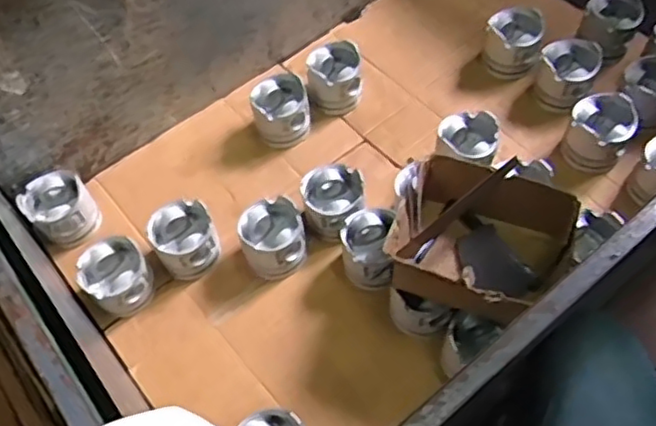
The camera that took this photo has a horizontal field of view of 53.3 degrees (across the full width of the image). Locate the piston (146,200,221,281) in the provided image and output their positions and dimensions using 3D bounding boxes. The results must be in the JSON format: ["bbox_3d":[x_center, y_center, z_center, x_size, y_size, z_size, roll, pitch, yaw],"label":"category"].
[{"bbox_3d":[-0.207,0.040,0.960,0.089,0.077,0.088,-2,57,3],"label":"piston"}]

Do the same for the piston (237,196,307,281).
[{"bbox_3d":[-0.080,0.036,0.951,0.092,0.080,0.097,-17,58,-7],"label":"piston"}]

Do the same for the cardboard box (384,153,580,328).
[{"bbox_3d":[0.190,0.037,0.828,0.201,0.094,0.180,22,62,17],"label":"cardboard box"}]

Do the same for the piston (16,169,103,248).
[{"bbox_3d":[-0.407,-0.006,1.001,0.089,0.074,0.095,-2,57,3],"label":"piston"}]

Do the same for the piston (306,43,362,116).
[{"bbox_3d":[0.010,-0.228,1.119,0.093,0.082,0.094,-4,57,2],"label":"piston"}]

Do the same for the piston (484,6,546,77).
[{"bbox_3d":[0.312,-0.287,1.109,0.095,0.073,0.110,9,59,10],"label":"piston"}]

